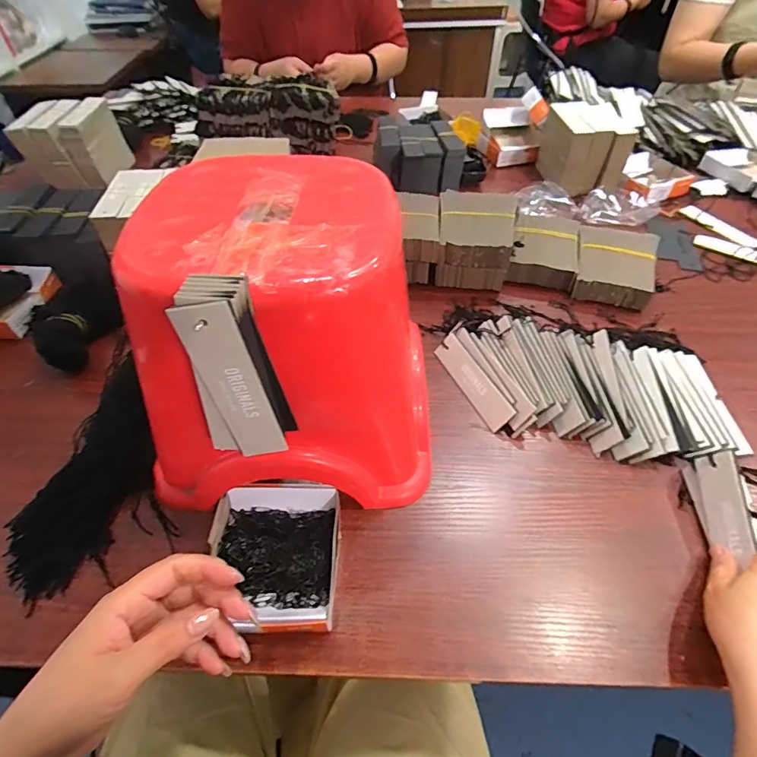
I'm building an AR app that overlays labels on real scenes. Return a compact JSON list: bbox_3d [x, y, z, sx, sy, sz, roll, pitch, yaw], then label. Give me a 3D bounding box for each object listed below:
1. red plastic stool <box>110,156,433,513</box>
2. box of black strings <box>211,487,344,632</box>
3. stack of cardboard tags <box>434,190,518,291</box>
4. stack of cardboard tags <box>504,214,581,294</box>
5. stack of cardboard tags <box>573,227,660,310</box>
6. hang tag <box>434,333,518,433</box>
[{"bbox_3d":[-0.077,-0.031,0.390,0.244,0.234,0.224,2,50,3],"label":"red plastic stool"},{"bbox_3d":[-0.084,0.146,0.358,0.103,0.033,0.108,-2,49,1],"label":"box of black strings"},{"bbox_3d":[0.135,-0.194,0.616,0.101,0.076,0.128,6,50,5],"label":"stack of cardboard tags"},{"bbox_3d":[0.235,-0.182,0.629,0.087,0.040,0.122,13,51,11],"label":"stack of cardboard tags"},{"bbox_3d":[0.319,-0.153,0.605,0.099,0.038,0.127,18,52,15],"label":"stack of cardboard tags"},{"bbox_3d":[0.102,0.001,0.487,0.032,0.004,0.126,-41,52,13],"label":"hang tag"}]

